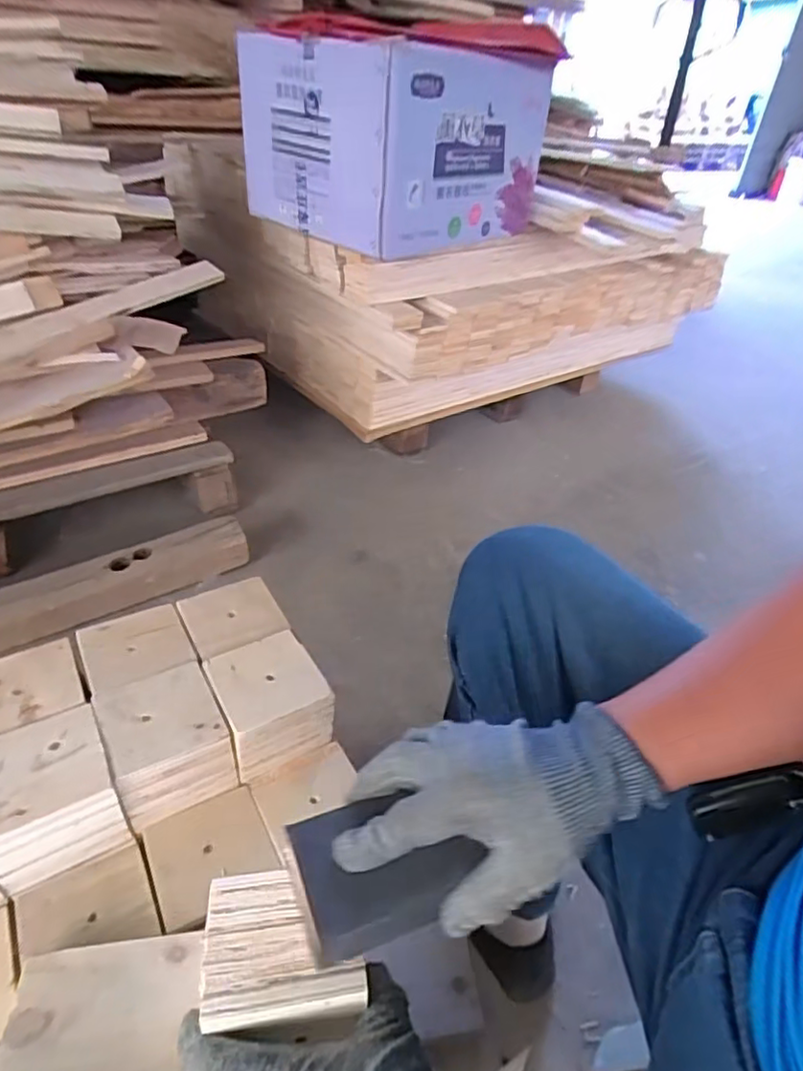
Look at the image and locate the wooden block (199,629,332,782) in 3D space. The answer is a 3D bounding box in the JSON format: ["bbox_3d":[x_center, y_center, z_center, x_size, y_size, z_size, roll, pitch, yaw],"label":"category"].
[{"bbox_3d":[-0.122,0.158,0.574,0.091,0.075,0.097,-17,43,-27],"label":"wooden block"}]

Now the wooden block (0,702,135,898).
[{"bbox_3d":[-0.277,0.210,0.490,0.091,0.081,0.098,-18,43,-27],"label":"wooden block"}]

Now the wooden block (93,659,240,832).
[{"bbox_3d":[-0.204,0.181,0.537,0.090,0.076,0.098,-18,43,-27],"label":"wooden block"}]

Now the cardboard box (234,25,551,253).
[{"bbox_3d":[0.020,-0.753,1.180,0.342,0.292,0.550,30,44,29],"label":"cardboard box"}]

